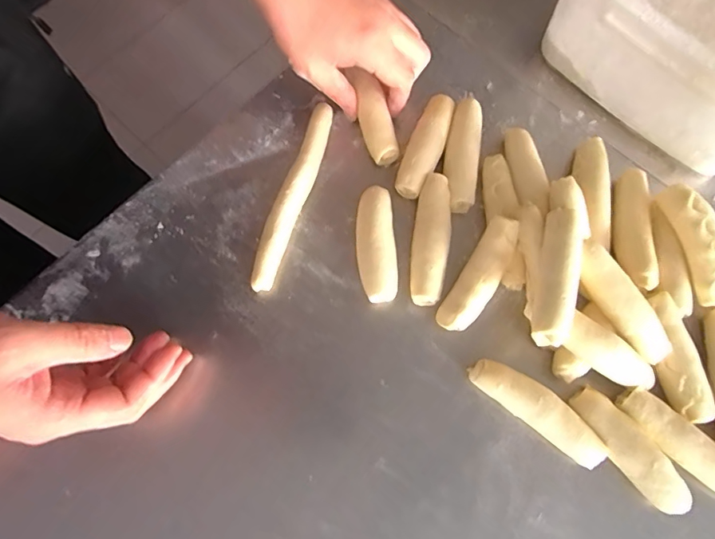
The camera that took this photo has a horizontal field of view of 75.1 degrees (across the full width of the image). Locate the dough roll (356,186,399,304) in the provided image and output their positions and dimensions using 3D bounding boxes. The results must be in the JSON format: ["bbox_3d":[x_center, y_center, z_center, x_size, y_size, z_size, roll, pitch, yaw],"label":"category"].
[{"bbox_3d":[0.015,-0.020,0.392,0.031,0.029,0.096,-4,74,-1],"label":"dough roll"}]

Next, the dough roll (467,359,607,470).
[{"bbox_3d":[0.138,0.106,0.355,0.110,0.029,0.029,37,77,10],"label":"dough roll"}]

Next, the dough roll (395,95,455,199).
[{"bbox_3d":[0.062,-0.111,0.421,0.030,0.028,0.099,22,75,6],"label":"dough roll"}]

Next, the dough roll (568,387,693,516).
[{"bbox_3d":[0.203,0.134,0.349,0.030,0.026,0.099,-35,77,-9],"label":"dough roll"}]

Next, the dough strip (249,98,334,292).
[{"bbox_3d":[-0.055,-0.066,0.409,0.022,0.021,0.178,18,75,5],"label":"dough strip"}]

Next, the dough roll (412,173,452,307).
[{"bbox_3d":[0.062,-0.024,0.394,0.028,0.027,0.109,7,74,2],"label":"dough roll"}]

